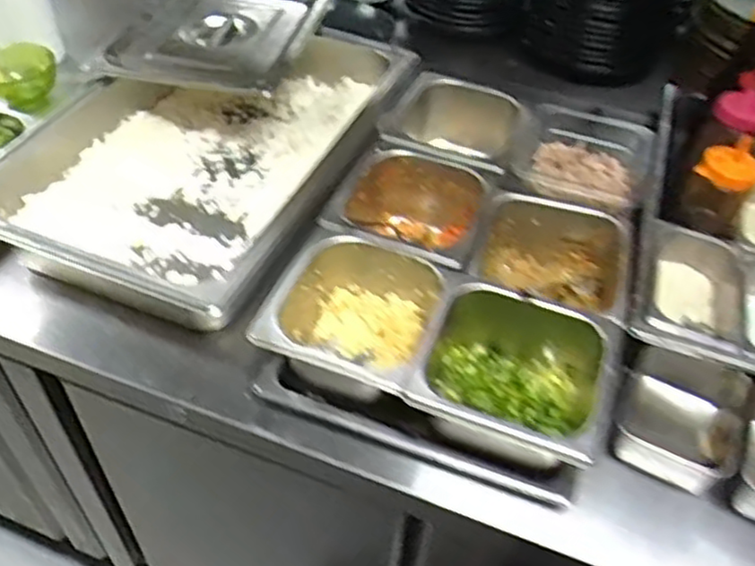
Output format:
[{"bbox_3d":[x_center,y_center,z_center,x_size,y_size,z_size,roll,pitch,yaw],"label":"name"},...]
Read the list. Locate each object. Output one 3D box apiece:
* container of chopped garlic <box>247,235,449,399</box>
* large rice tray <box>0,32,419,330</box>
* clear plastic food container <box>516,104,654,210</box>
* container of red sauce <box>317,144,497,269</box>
[{"bbox_3d":[-0.016,0.047,0.713,0.156,0.096,0.171,20,48,14],"label":"container of chopped garlic"},{"bbox_3d":[-0.213,-0.167,0.910,0.382,0.103,0.538,18,47,13],"label":"large rice tray"},{"bbox_3d":[0.247,-0.138,0.897,0.169,0.081,0.166,19,47,14],"label":"clear plastic food container"},{"bbox_3d":[0.045,-0.068,0.823,0.167,0.103,0.160,20,48,15],"label":"container of red sauce"}]

